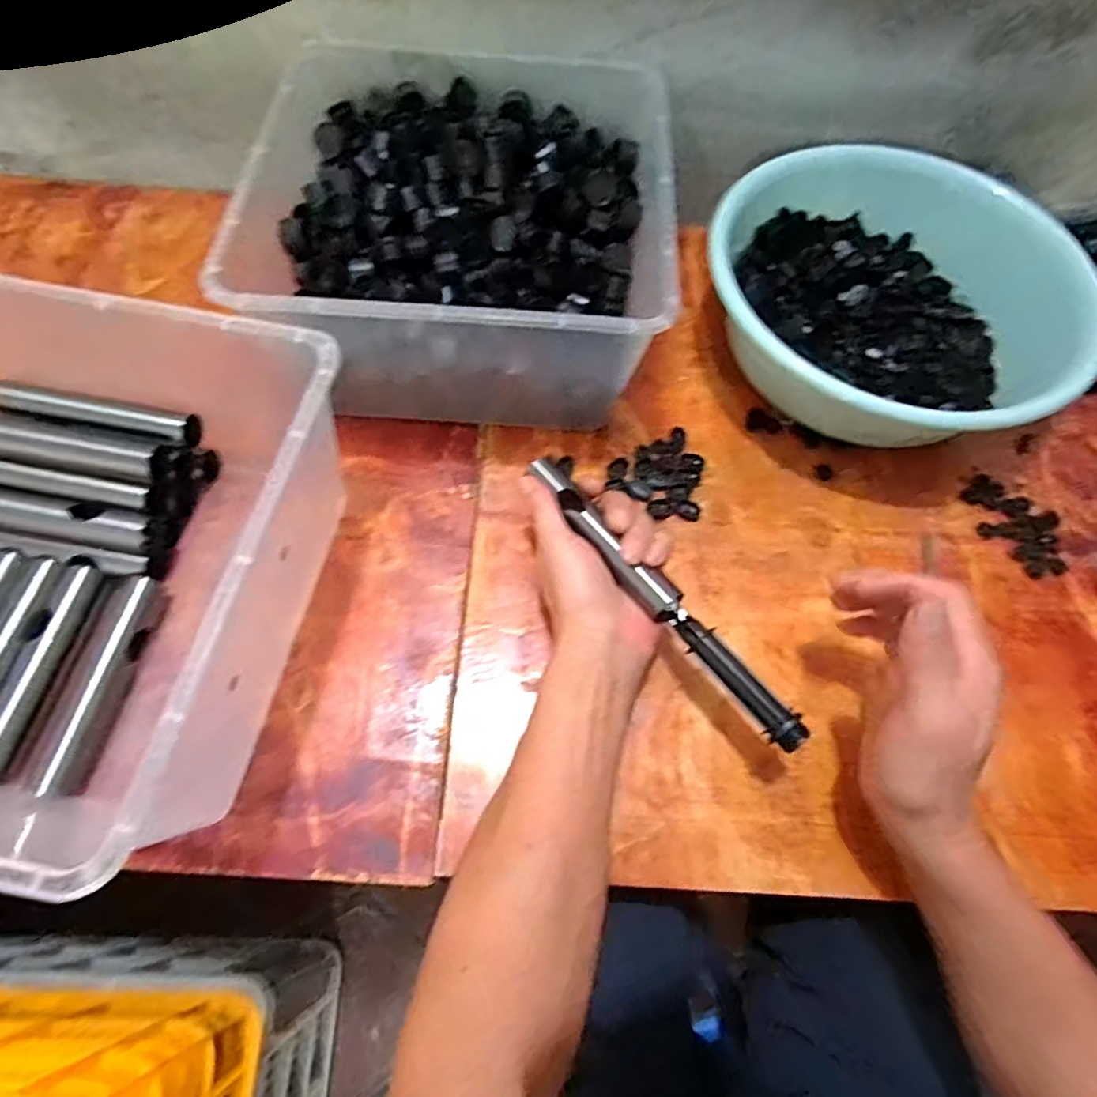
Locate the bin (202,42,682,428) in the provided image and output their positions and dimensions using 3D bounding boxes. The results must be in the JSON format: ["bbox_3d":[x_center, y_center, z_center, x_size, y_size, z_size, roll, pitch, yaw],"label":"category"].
[{"bbox_3d":[-0.071,-0.248,0.488,0.308,0.137,0.289,3,64,-2],"label":"bin"}]

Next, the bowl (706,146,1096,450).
[{"bbox_3d":[0.273,-0.199,0.504,0.284,0.102,0.262,1,65,-2],"label":"bowl"}]

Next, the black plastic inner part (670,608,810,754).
[{"bbox_3d":[0.112,0.077,0.361,0.022,0.013,0.099,-40,72,-19],"label":"black plastic inner part"}]

